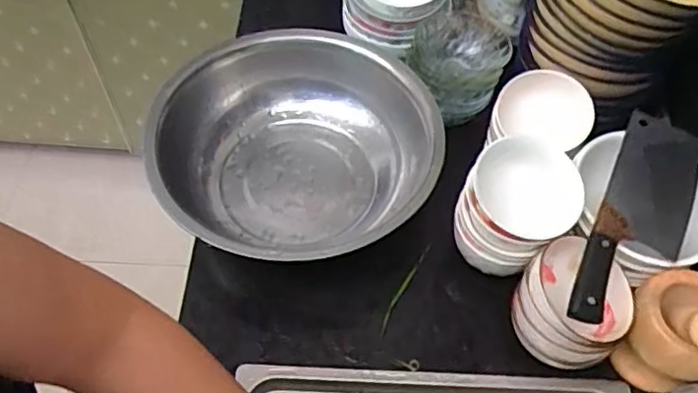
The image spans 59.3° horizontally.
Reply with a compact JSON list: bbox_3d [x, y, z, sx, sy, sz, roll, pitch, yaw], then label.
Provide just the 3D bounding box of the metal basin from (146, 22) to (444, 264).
[{"bbox_3d":[-0.060,-0.050,0.756,0.319,0.128,0.328,1,56,-2],"label":"metal basin"}]

